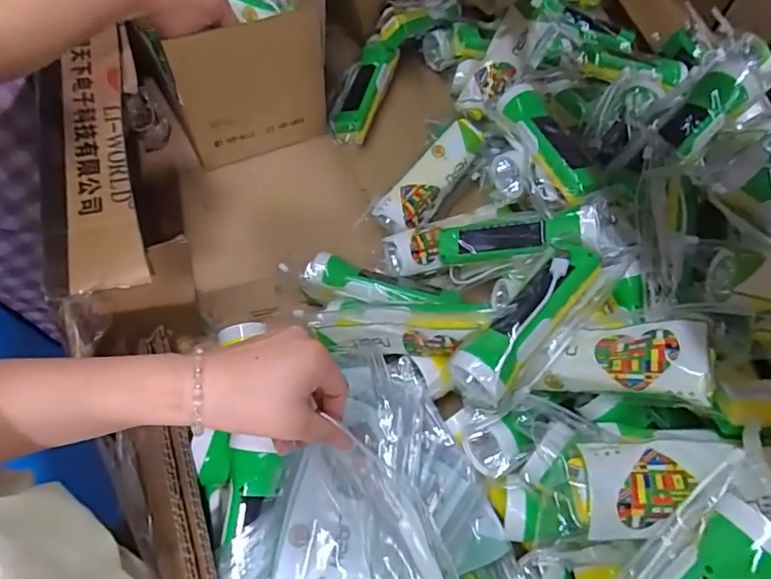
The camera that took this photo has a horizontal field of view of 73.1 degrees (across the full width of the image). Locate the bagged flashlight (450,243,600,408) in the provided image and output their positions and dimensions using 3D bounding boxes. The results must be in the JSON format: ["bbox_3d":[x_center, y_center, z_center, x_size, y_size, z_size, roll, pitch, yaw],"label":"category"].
[{"bbox_3d":[0.130,0.027,0.467,0.054,0.041,0.168,41,69,17],"label":"bagged flashlight"}]

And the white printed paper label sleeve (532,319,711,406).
[{"bbox_3d":[0.195,0.064,0.437,0.132,0.033,0.065,-13,56,37],"label":"white printed paper label sleeve"}]

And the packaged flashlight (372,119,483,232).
[{"bbox_3d":[0.059,-0.140,0.648,0.054,0.041,0.174,39,81,16],"label":"packaged flashlight"}]

